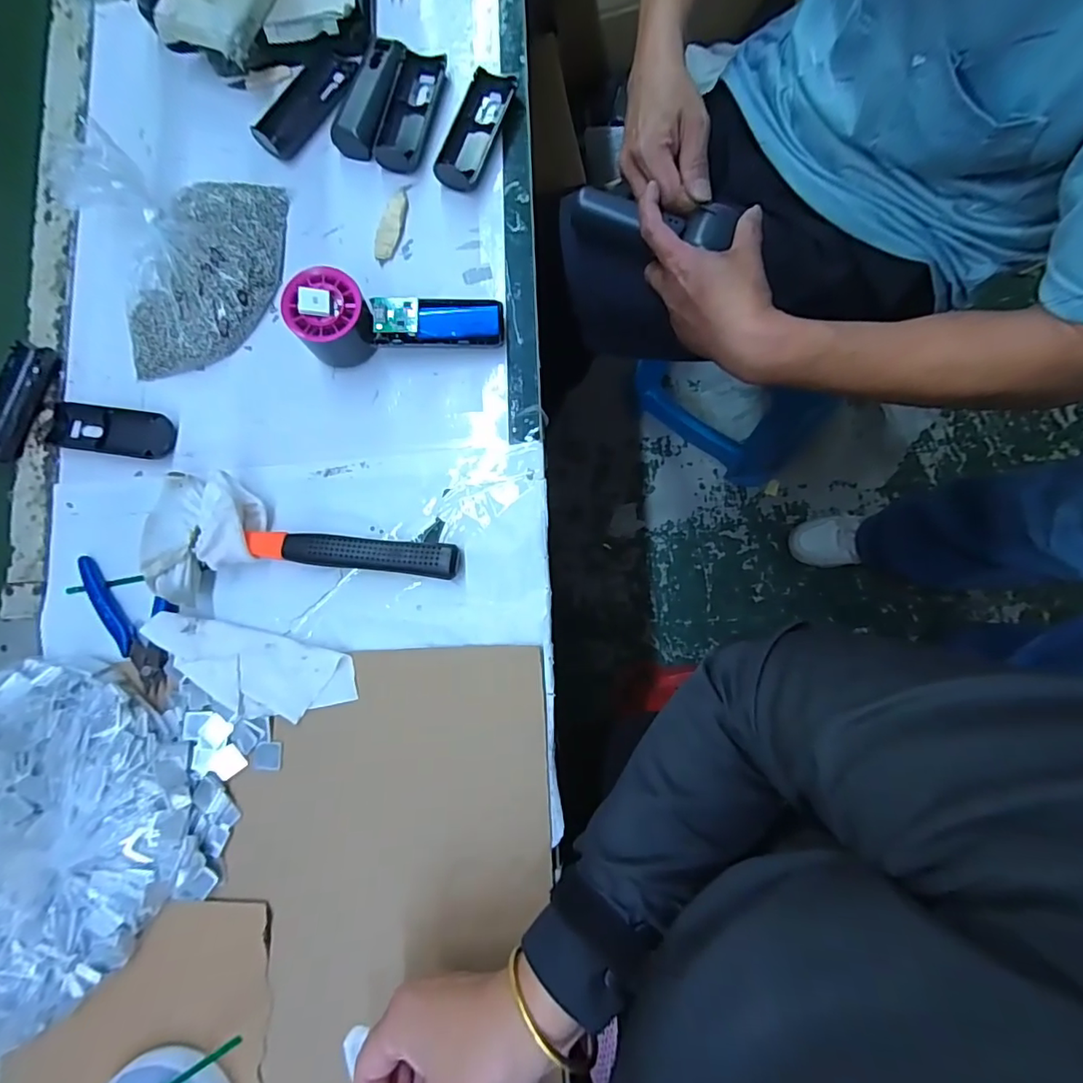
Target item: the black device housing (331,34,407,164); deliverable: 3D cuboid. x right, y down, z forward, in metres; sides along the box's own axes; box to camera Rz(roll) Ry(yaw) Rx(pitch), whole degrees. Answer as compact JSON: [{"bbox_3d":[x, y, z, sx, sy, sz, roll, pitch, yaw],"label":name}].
[{"bbox_3d":[-0.146,-0.375,0.446,0.035,0.022,0.103,13,85,8],"label":"black device housing"}]

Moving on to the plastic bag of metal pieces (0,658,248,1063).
[{"bbox_3d":[-0.372,0.210,0.343,0.274,0.131,0.222,-38,81,1],"label":"plastic bag of metal pieces"}]

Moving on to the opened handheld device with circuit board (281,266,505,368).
[{"bbox_3d":[-0.109,-0.167,0.409,0.154,0.056,0.048,-2,83,-9],"label":"opened handheld device with circuit board"}]

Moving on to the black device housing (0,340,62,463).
[{"bbox_3d":[-0.444,-0.118,0.449,0.035,0.018,0.099,20,86,9],"label":"black device housing"}]

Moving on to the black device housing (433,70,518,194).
[{"bbox_3d":[-0.055,-0.341,0.436,0.038,0.017,0.108,23,87,9],"label":"black device housing"}]

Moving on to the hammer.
[{"bbox_3d":[-0.180,-0.004,0.396,0.231,0.042,0.091,0,83,7],"label":"hammer"}]

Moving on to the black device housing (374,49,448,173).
[{"bbox_3d":[-0.110,-0.364,0.446,0.038,0.013,0.111,11,85,8],"label":"black device housing"}]

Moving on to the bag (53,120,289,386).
[{"bbox_3d":[-0.284,-0.236,0.426,0.148,0.055,0.173,-14,82,5],"label":"bag"}]

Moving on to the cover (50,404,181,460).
[{"bbox_3d":[-0.354,-0.092,0.436,0.103,0.014,0.038,9,85,8],"label":"cover"}]

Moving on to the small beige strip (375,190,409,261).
[{"bbox_3d":[-0.123,-0.262,0.438,0.019,0.012,0.058,13,85,8],"label":"small beige strip"}]

